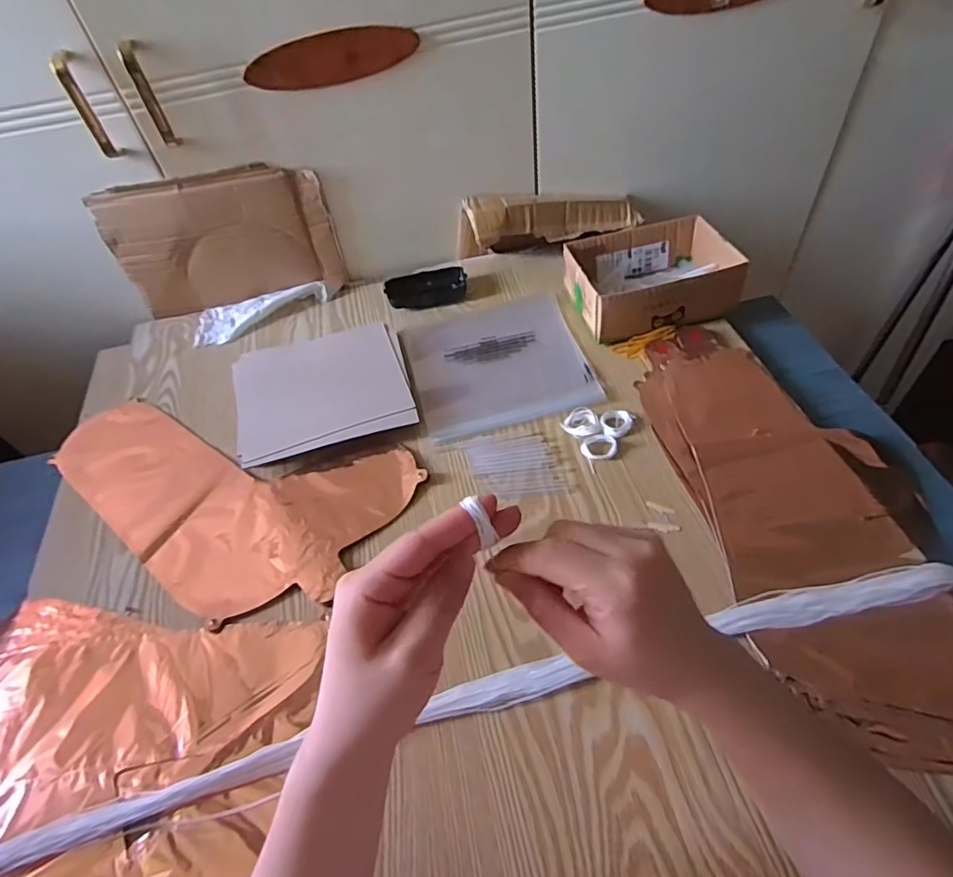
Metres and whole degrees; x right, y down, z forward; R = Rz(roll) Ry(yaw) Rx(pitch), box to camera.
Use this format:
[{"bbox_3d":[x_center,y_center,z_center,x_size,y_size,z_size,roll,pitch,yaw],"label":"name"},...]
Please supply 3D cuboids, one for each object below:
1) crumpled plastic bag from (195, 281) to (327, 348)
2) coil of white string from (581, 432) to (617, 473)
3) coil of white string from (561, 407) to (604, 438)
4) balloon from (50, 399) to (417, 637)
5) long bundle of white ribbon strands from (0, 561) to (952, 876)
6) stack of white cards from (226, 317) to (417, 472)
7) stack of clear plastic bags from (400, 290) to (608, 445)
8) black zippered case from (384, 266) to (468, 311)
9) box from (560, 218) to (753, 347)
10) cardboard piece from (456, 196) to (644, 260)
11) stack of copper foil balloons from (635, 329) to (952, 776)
[{"bbox_3d":[-0.297,-0.178,0.772,0.180,0.021,0.070,-20,52,-9],"label":"crumpled plastic bag"},{"bbox_3d":[0.125,0.011,0.577,0.040,0.010,0.033,-32,55,-18],"label":"coil of white string"},{"bbox_3d":[0.114,-0.016,0.598,0.033,0.011,0.040,-39,57,-22],"label":"coil of white string"},{"bbox_3d":[-0.275,0.041,0.601,0.386,0.009,0.224,24,58,23],"label":"balloon"},{"bbox_3d":[-0.001,0.203,0.427,0.803,0.020,0.035,-14,52,-5],"label":"long bundle of white ribbon strands"},{"bbox_3d":[-0.181,-0.061,0.662,0.198,0.024,0.169,-14,51,-5],"label":"stack of white cards"},{"bbox_3d":[0.024,-0.095,0.681,0.201,0.010,0.203,-14,51,-5],"label":"stack of clear plastic bags"},{"bbox_3d":[-0.066,-0.201,0.759,0.106,0.027,0.047,-12,51,-3],"label":"black zippered case"},{"bbox_3d":[0.211,-0.195,0.691,0.182,0.068,0.136,-13,51,-4],"label":"box"},{"bbox_3d":[0.101,-0.306,0.786,0.251,0.078,0.065,-13,51,-4],"label":"cardboard piece"},{"bbox_3d":[0.310,0.061,0.523,0.203,0.016,0.470,-12,51,-3],"label":"stack of copper foil balloons"}]

